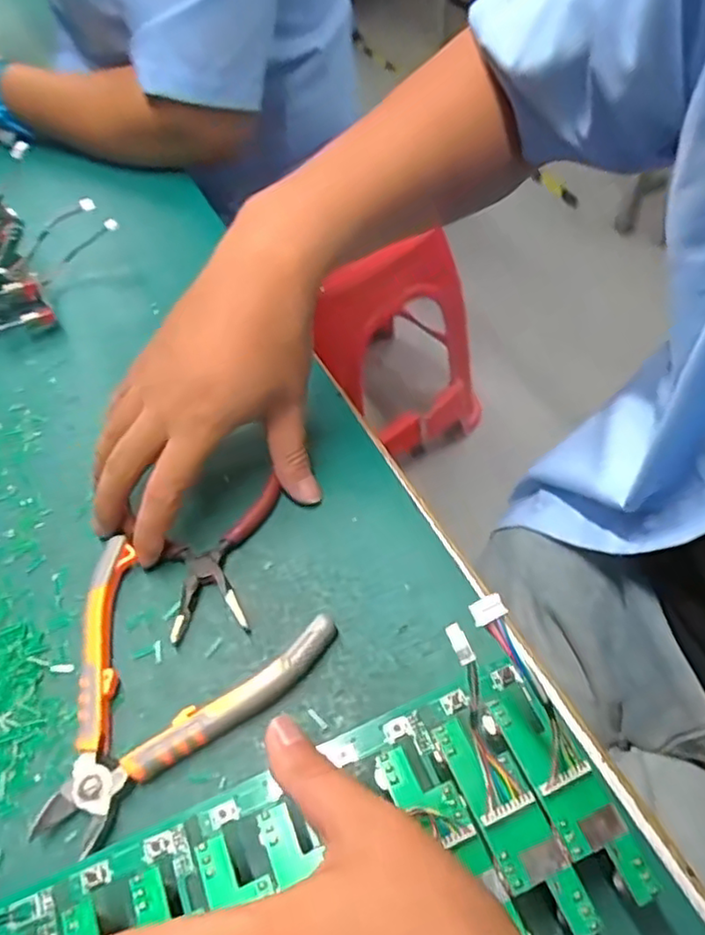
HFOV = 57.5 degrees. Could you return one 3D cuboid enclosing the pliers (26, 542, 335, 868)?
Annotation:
[{"bbox_3d":[-0.105,0.091,0.329,0.150,0.010,0.127,-36,59,-20],"label":"pliers"}]

